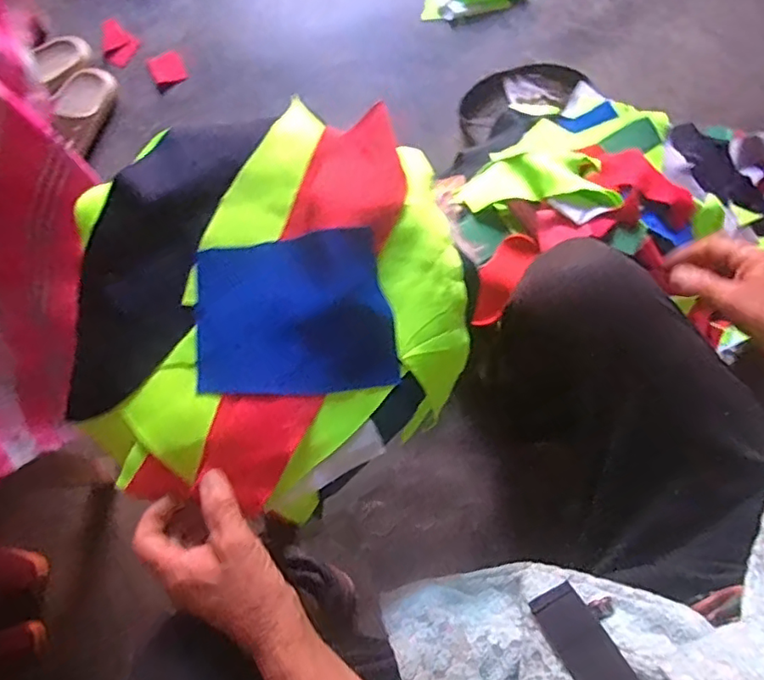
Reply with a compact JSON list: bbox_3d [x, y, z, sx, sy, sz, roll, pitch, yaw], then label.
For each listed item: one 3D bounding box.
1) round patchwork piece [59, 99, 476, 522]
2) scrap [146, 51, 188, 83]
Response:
[{"bbox_3d":[-0.080,-0.033,0.455,0.308,0.052,0.310,-3,75,-2],"label":"round patchwork piece"},{"bbox_3d":[-0.358,-0.454,0.971,0.054,0.007,0.059,-25,77,-8],"label":"scrap"}]

